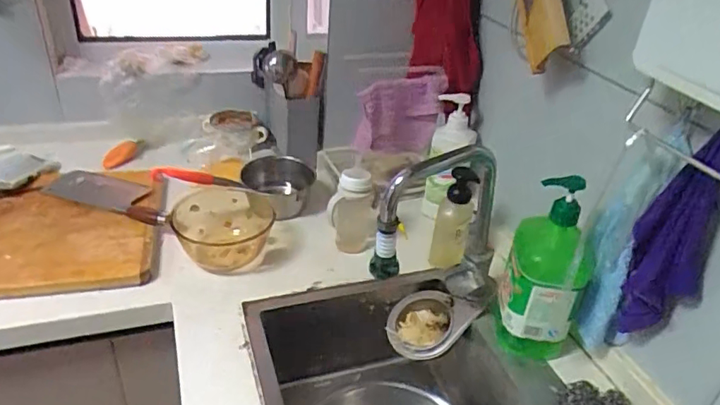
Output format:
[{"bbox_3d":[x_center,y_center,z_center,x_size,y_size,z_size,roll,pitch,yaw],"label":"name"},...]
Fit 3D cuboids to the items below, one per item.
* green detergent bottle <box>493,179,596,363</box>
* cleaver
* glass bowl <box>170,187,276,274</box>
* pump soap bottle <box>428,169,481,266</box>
[{"bbox_3d":[0.277,0.105,0.802,0.120,0.277,0.099,18,35,19],"label":"green detergent bottle"},{"bbox_3d":[-0.474,-0.011,1.044,0.285,0.027,0.083,16,34,16],"label":"cleaver"},{"bbox_3d":[-0.255,0.047,0.988,0.178,0.086,0.160,1,33,-7],"label":"glass bowl"},{"bbox_3d":[0.167,0.030,0.951,0.068,0.180,0.051,12,33,10],"label":"pump soap bottle"}]

